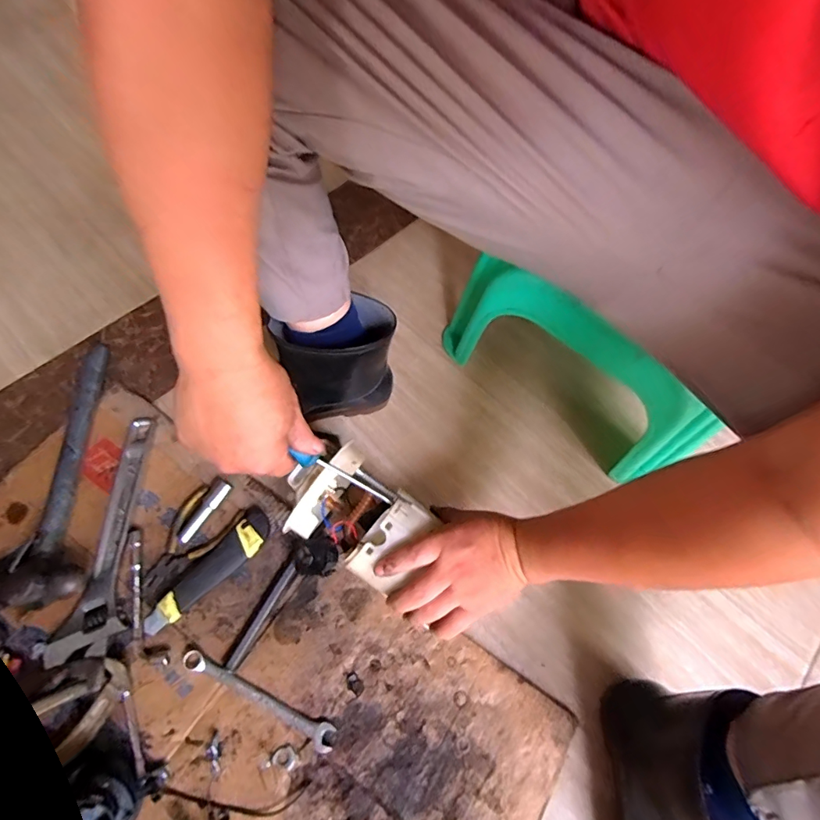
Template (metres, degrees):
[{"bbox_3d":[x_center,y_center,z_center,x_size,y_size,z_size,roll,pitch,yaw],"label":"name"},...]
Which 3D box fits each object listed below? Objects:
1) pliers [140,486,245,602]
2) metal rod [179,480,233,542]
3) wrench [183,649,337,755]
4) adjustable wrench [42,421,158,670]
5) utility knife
[{"bbox_3d":[-0.264,0.149,0.539,0.069,0.007,0.128,42,67,15],"label":"pliers"},{"bbox_3d":[-0.244,0.121,0.548,0.022,0.015,0.080,28,64,8],"label":"metal rod"},{"bbox_3d":[-0.157,0.297,0.476,0.172,0.013,0.022,26,64,7],"label":"wrench"},{"bbox_3d":[-0.345,0.135,0.535,0.065,0.018,0.274,0,63,-6],"label":"adjustable wrench"},{"bbox_3d":[-0.224,0.182,0.519,0.039,0.017,0.162,37,66,13],"label":"utility knife"}]

